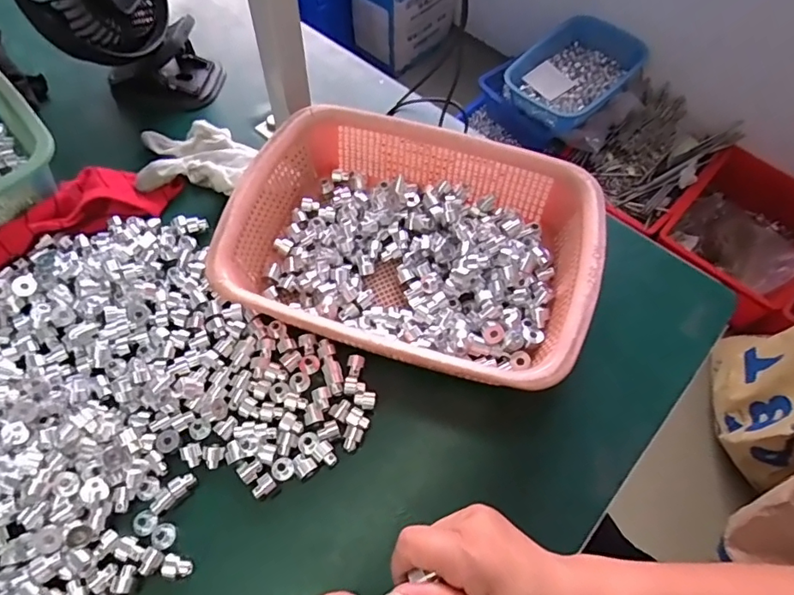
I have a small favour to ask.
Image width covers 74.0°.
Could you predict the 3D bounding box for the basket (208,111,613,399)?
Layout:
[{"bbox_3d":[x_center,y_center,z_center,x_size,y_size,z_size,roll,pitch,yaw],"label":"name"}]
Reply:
[{"bbox_3d":[0.013,-0.043,0.455,0.290,0.080,0.212,17,62,7],"label":"basket"}]

